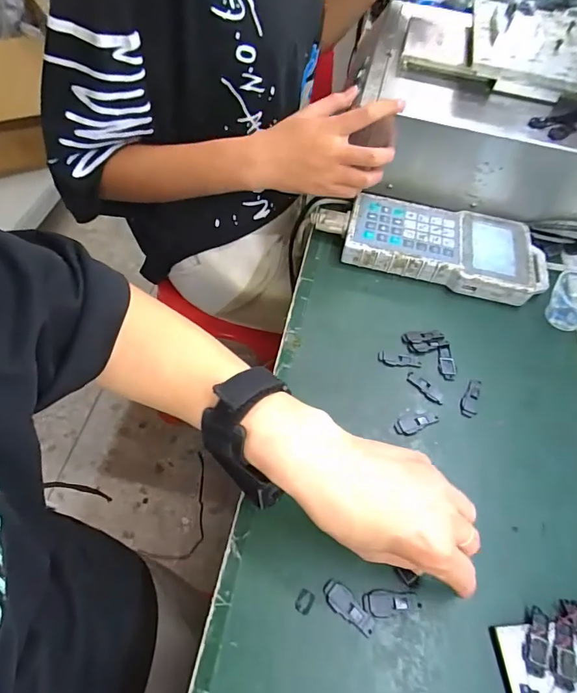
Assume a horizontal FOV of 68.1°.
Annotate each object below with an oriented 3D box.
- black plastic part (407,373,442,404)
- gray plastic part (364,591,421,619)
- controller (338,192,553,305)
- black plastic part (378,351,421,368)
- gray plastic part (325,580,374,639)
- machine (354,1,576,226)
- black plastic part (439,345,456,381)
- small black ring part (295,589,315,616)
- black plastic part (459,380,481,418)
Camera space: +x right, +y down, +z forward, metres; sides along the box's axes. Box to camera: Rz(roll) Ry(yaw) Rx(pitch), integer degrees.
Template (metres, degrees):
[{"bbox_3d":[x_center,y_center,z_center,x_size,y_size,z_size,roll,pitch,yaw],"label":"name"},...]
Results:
[{"bbox_3d":[0.128,0.038,0.400,0.012,0.004,0.038,-36,66,-24],"label":"black plastic part"},{"bbox_3d":[0.073,0.180,0.300,0.041,0.004,0.016,-1,57,-5],"label":"gray plastic part"},{"bbox_3d":[0.178,-0.113,0.486,0.223,0.033,0.105,13,57,4],"label":"controller"},{"bbox_3d":[0.108,0.013,0.415,0.041,0.004,0.013,11,57,3],"label":"black plastic part"},{"bbox_3d":[0.042,0.181,0.297,0.040,0.004,0.015,33,61,17],"label":"gray plastic part"},{"bbox_3d":[0.248,-0.302,0.522,0.314,0.130,0.255,14,57,5],"label":"machine"},{"bbox_3d":[0.156,0.015,0.419,0.015,0.004,0.038,7,57,1],"label":"black plastic part"},{"bbox_3d":[0.011,0.178,0.298,0.011,0.004,0.015,25,59,12],"label":"small black ring part"},{"bbox_3d":[0.171,0.048,0.398,0.015,0.004,0.041,25,59,12],"label":"black plastic part"}]

